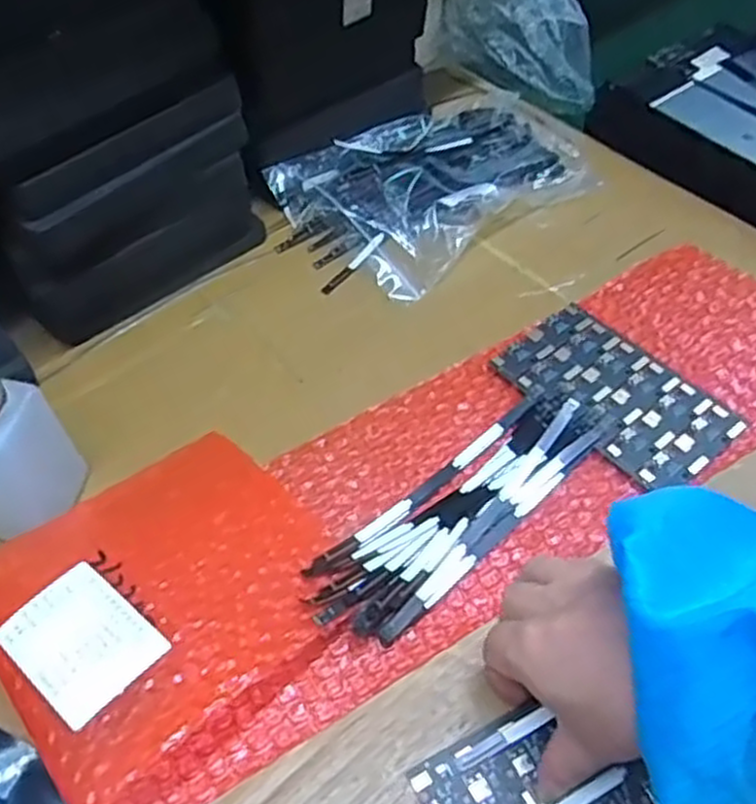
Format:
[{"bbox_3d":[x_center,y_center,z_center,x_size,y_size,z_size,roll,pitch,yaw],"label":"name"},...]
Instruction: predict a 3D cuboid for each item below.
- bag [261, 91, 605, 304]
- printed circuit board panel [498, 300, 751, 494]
[{"bbox_3d":[0.049,-0.170,0.577,0.245,0.037,0.138,-33,59,-21],"label":"bag"},{"bbox_3d":[0.141,-0.008,0.461,0.076,0.006,0.133,-36,59,-22],"label":"printed circuit board panel"}]

